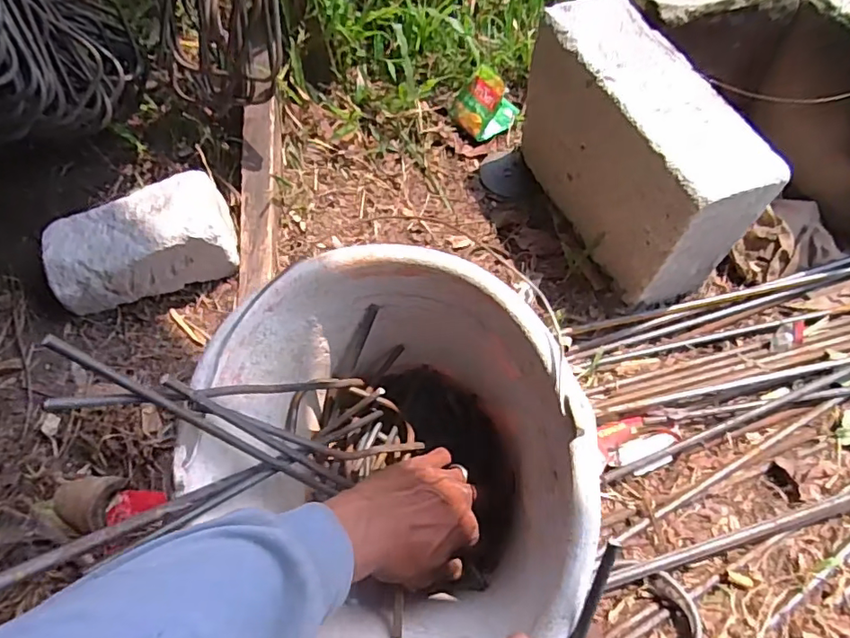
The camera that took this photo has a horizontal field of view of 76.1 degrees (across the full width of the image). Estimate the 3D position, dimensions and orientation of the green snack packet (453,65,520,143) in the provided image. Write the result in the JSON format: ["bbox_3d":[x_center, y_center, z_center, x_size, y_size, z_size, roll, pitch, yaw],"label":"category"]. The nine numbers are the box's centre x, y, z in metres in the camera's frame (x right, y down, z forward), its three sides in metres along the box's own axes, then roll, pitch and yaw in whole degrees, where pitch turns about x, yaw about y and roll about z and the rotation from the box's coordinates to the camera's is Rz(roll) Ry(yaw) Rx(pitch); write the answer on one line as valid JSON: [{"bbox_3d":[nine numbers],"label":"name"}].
[{"bbox_3d":[0.085,-0.303,0.748,0.087,0.062,0.069,-30,61,-16],"label":"green snack packet"}]

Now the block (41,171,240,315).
[{"bbox_3d":[-0.323,-0.088,0.614,0.203,0.083,0.109,-22,59,-12],"label":"block"}]

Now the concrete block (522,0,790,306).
[{"bbox_3d":[0.224,-0.177,0.599,0.104,0.198,0.280,-17,58,-9],"label":"concrete block"}]

